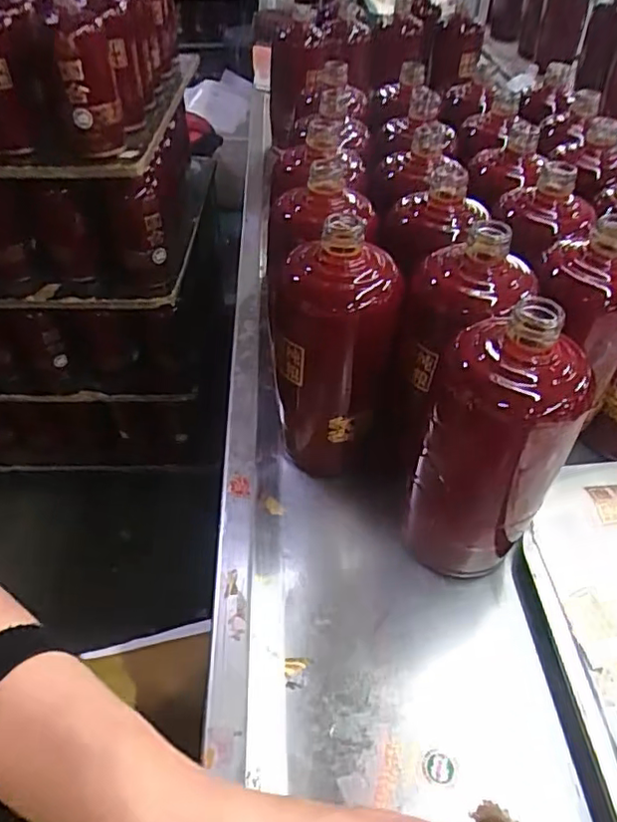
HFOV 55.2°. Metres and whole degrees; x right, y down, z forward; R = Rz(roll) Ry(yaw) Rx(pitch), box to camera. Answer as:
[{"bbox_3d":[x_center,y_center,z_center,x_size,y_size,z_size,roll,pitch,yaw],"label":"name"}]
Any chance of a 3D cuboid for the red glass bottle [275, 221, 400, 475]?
[{"bbox_3d":[0.018,-0.040,0.417,0.082,0.179,0.076,0,44,0],"label":"red glass bottle"}]

